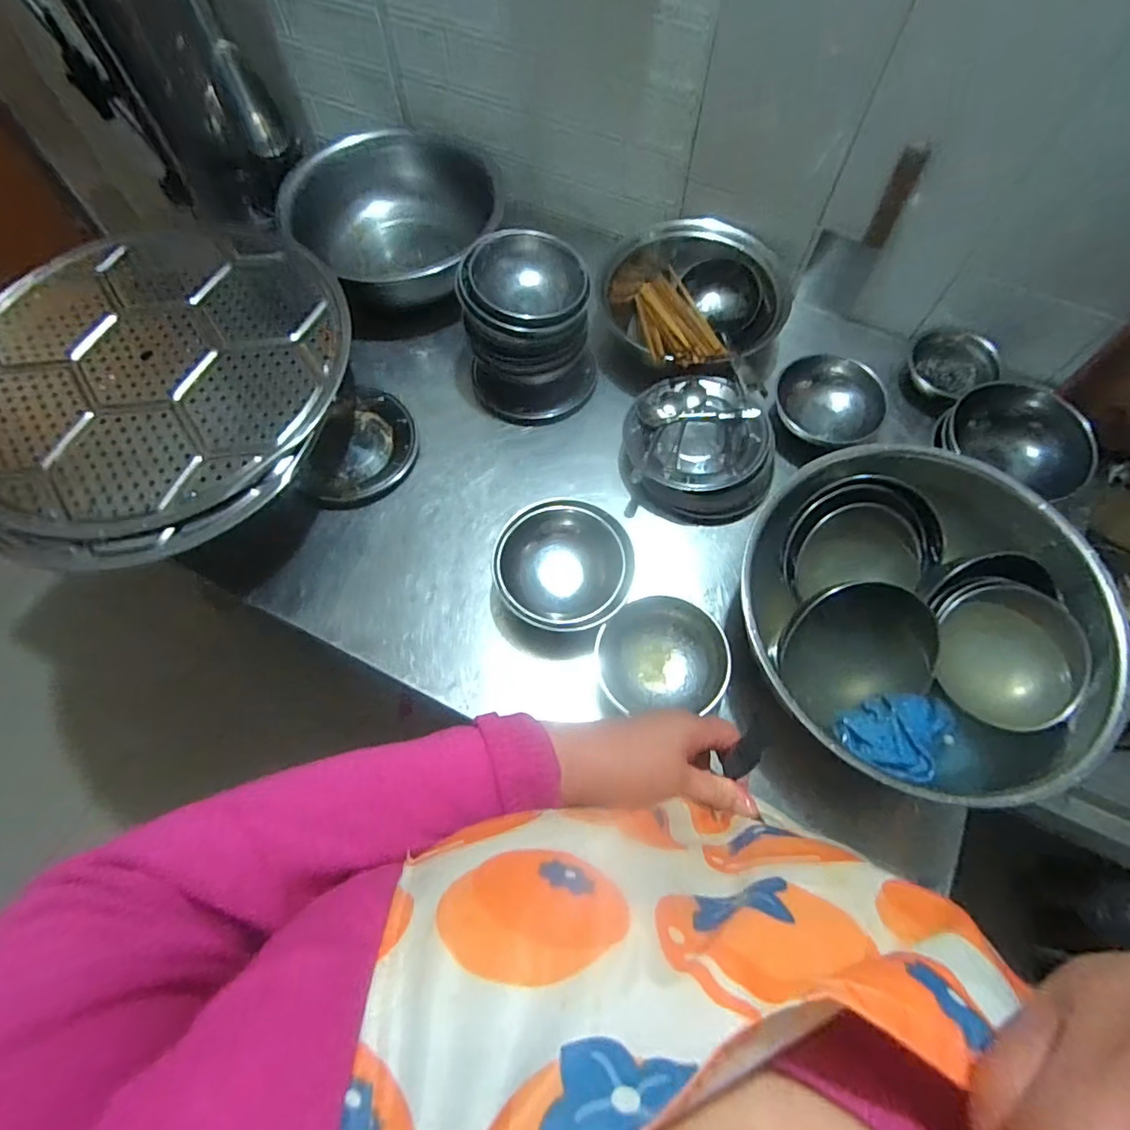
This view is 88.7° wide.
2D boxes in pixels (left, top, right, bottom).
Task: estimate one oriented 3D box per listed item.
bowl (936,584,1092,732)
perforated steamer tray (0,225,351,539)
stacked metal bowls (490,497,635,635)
[{"bbox_3d":[0.479,0.105,0.643,0.135,0.089,0.151,-9,68,-4],"label":"bowl"},{"bbox_3d":[-0.527,-0.255,0.728,0.483,0.032,0.462,14,68,6],"label":"perforated steamer tray"},{"bbox_3d":[-0.002,0.006,0.704,0.161,0.085,0.148,0,67,0],"label":"stacked metal bowls"}]

